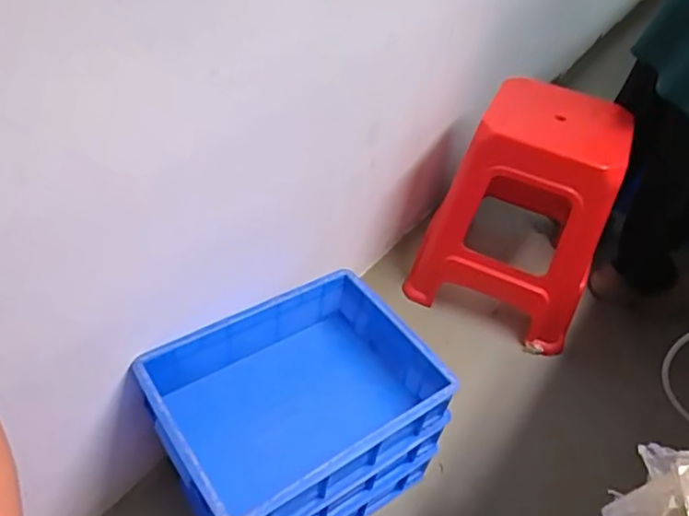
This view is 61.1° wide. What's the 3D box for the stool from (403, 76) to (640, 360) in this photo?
[{"bbox_3d":[0.445,-0.139,1.421,0.387,0.481,0.425,24,45,15],"label":"stool"}]

